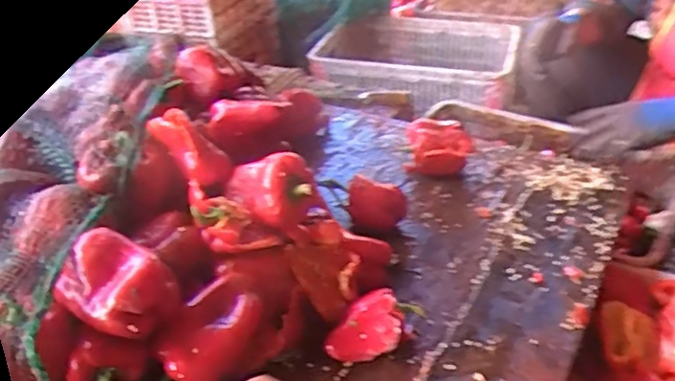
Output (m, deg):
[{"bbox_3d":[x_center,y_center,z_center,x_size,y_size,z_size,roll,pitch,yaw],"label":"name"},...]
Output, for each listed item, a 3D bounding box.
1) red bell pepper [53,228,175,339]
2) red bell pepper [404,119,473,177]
[{"bbox_3d":[-0.225,0.096,0.660,0.098,0.066,0.086,13,38,22],"label":"red bell pepper"},{"bbox_3d":[0.167,-0.073,1.058,0.107,0.077,0.097,2,36,8],"label":"red bell pepper"}]

